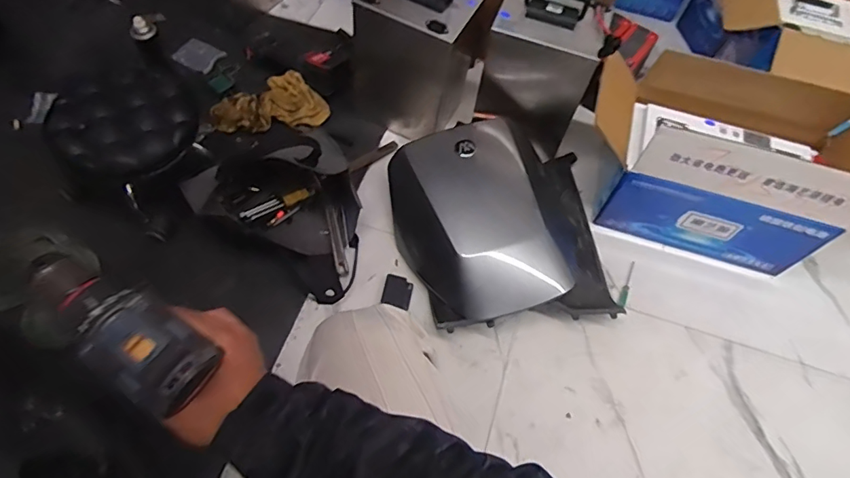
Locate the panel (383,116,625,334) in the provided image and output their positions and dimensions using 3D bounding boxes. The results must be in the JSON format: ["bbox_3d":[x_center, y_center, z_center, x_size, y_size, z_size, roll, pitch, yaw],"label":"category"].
[{"bbox_3d":[0.157,-0.066,1.083,0.439,0.157,0.500,-5,61,-7],"label":"panel"}]

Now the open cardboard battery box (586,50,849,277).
[{"bbox_3d":[0.626,-0.169,1.085,0.566,0.323,0.292,18,61,6],"label":"open cardboard battery box"}]

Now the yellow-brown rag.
[{"bbox_3d":[-0.387,-0.340,1.244,0.276,0.084,0.146,-10,62,-10],"label":"yellow-brown rag"}]

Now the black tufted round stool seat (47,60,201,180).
[{"bbox_3d":[-0.599,-0.240,0.994,0.255,0.088,0.246,2,60,-3],"label":"black tufted round stool seat"}]

